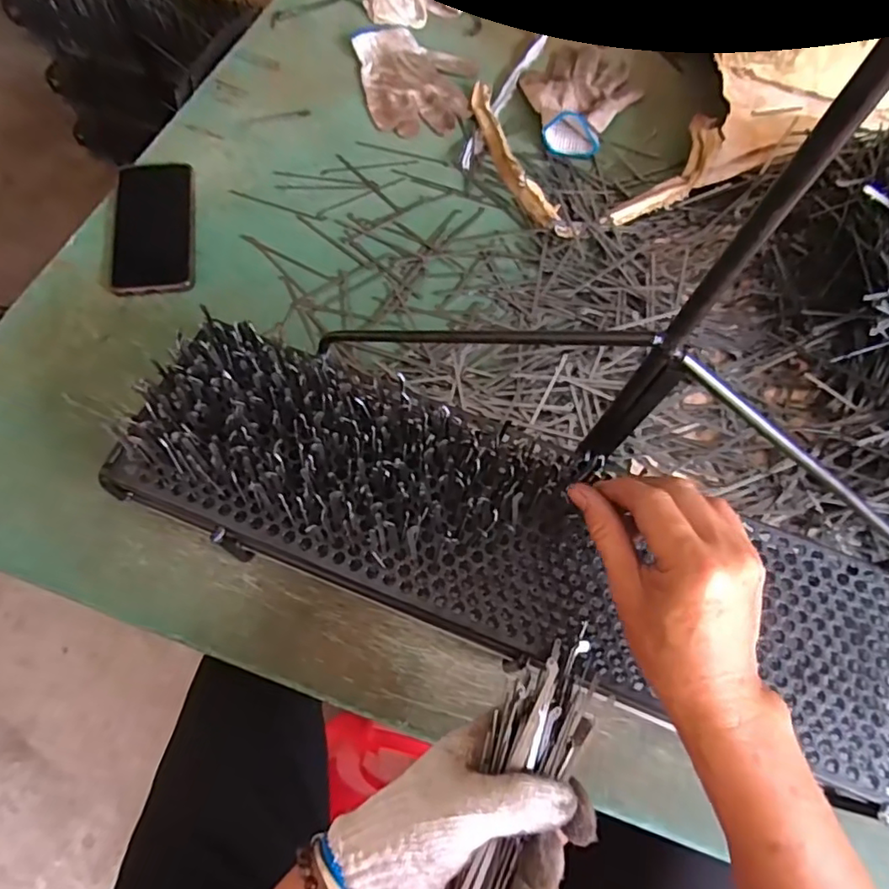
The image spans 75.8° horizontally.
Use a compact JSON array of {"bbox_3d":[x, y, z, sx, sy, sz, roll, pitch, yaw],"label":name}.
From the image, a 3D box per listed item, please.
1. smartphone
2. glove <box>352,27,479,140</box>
[{"bbox_3d":[-0.292,-0.222,0.569,0.076,0.015,0.167,-8,65,-8],"label":"smartphone"},{"bbox_3d":[-0.029,-0.443,0.685,0.136,0.018,0.172,-9,66,-9],"label":"glove"}]

